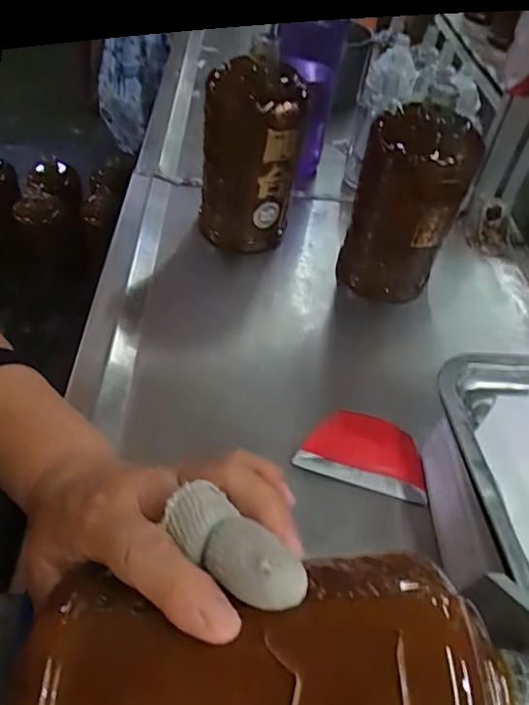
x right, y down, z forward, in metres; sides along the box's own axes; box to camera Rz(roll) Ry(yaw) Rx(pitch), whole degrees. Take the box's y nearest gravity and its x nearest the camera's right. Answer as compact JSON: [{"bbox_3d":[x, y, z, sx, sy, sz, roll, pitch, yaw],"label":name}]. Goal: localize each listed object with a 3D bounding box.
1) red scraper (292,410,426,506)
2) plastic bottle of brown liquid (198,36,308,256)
[{"bbox_3d":[0.071,0.067,0.383,0.087,0.016,0.052,14,47,8],"label":"red scraper"},{"bbox_3d":[-0.012,-0.178,0.518,0.093,0.190,0.072,9,47,3],"label":"plastic bottle of brown liquid"}]

